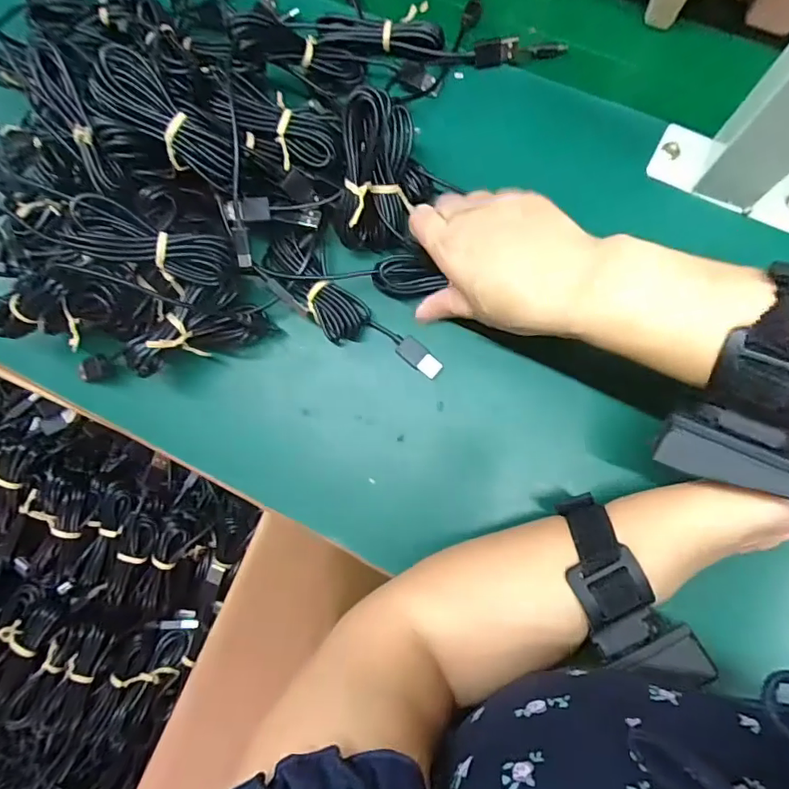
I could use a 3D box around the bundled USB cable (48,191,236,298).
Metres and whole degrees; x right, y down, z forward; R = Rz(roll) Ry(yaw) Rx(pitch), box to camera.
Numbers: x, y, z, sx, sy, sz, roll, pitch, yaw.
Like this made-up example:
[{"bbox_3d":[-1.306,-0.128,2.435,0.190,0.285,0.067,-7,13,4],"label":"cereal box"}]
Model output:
[{"bbox_3d":[-0.142,-0.087,0.314,0.088,0.022,0.034,15,83,-19],"label":"bundled USB cable"}]

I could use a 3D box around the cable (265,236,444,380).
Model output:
[{"bbox_3d":[-0.031,-0.056,0.352,0.039,0.019,0.137,-43,81,-2],"label":"cable"}]

